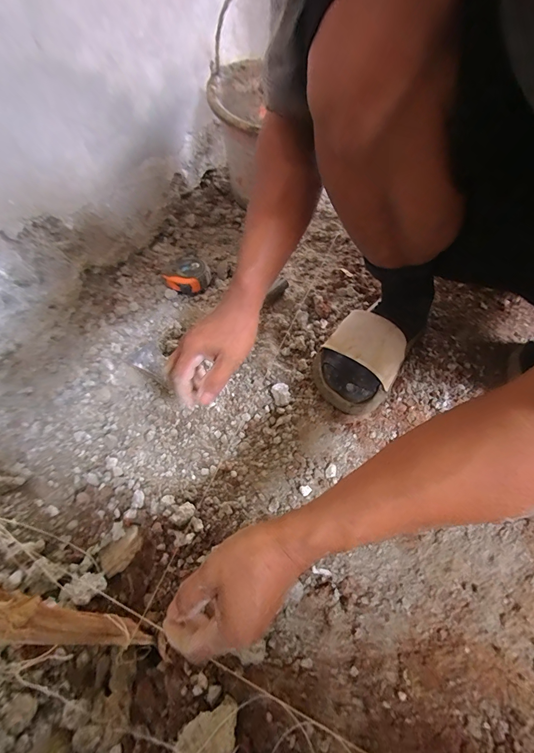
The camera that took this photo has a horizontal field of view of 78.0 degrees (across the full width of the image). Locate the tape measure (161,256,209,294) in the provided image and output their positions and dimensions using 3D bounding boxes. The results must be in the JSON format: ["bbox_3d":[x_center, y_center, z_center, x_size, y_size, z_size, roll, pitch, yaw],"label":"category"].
[{"bbox_3d":[-0.138,-0.184,0.591,0.074,0.035,0.080,7,55,4],"label":"tape measure"}]

